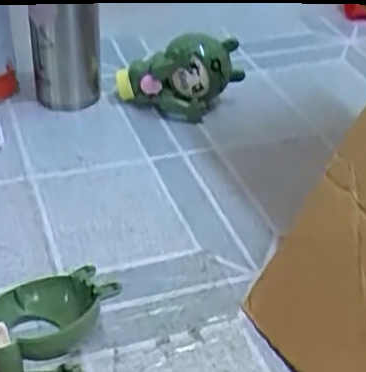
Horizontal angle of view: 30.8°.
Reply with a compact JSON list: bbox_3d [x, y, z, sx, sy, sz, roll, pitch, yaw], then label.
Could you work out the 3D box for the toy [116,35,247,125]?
[{"bbox_3d":[-0.002,-0.091,0.564,0.107,0.064,0.047,-1,35,-5],"label":"toy"}]

